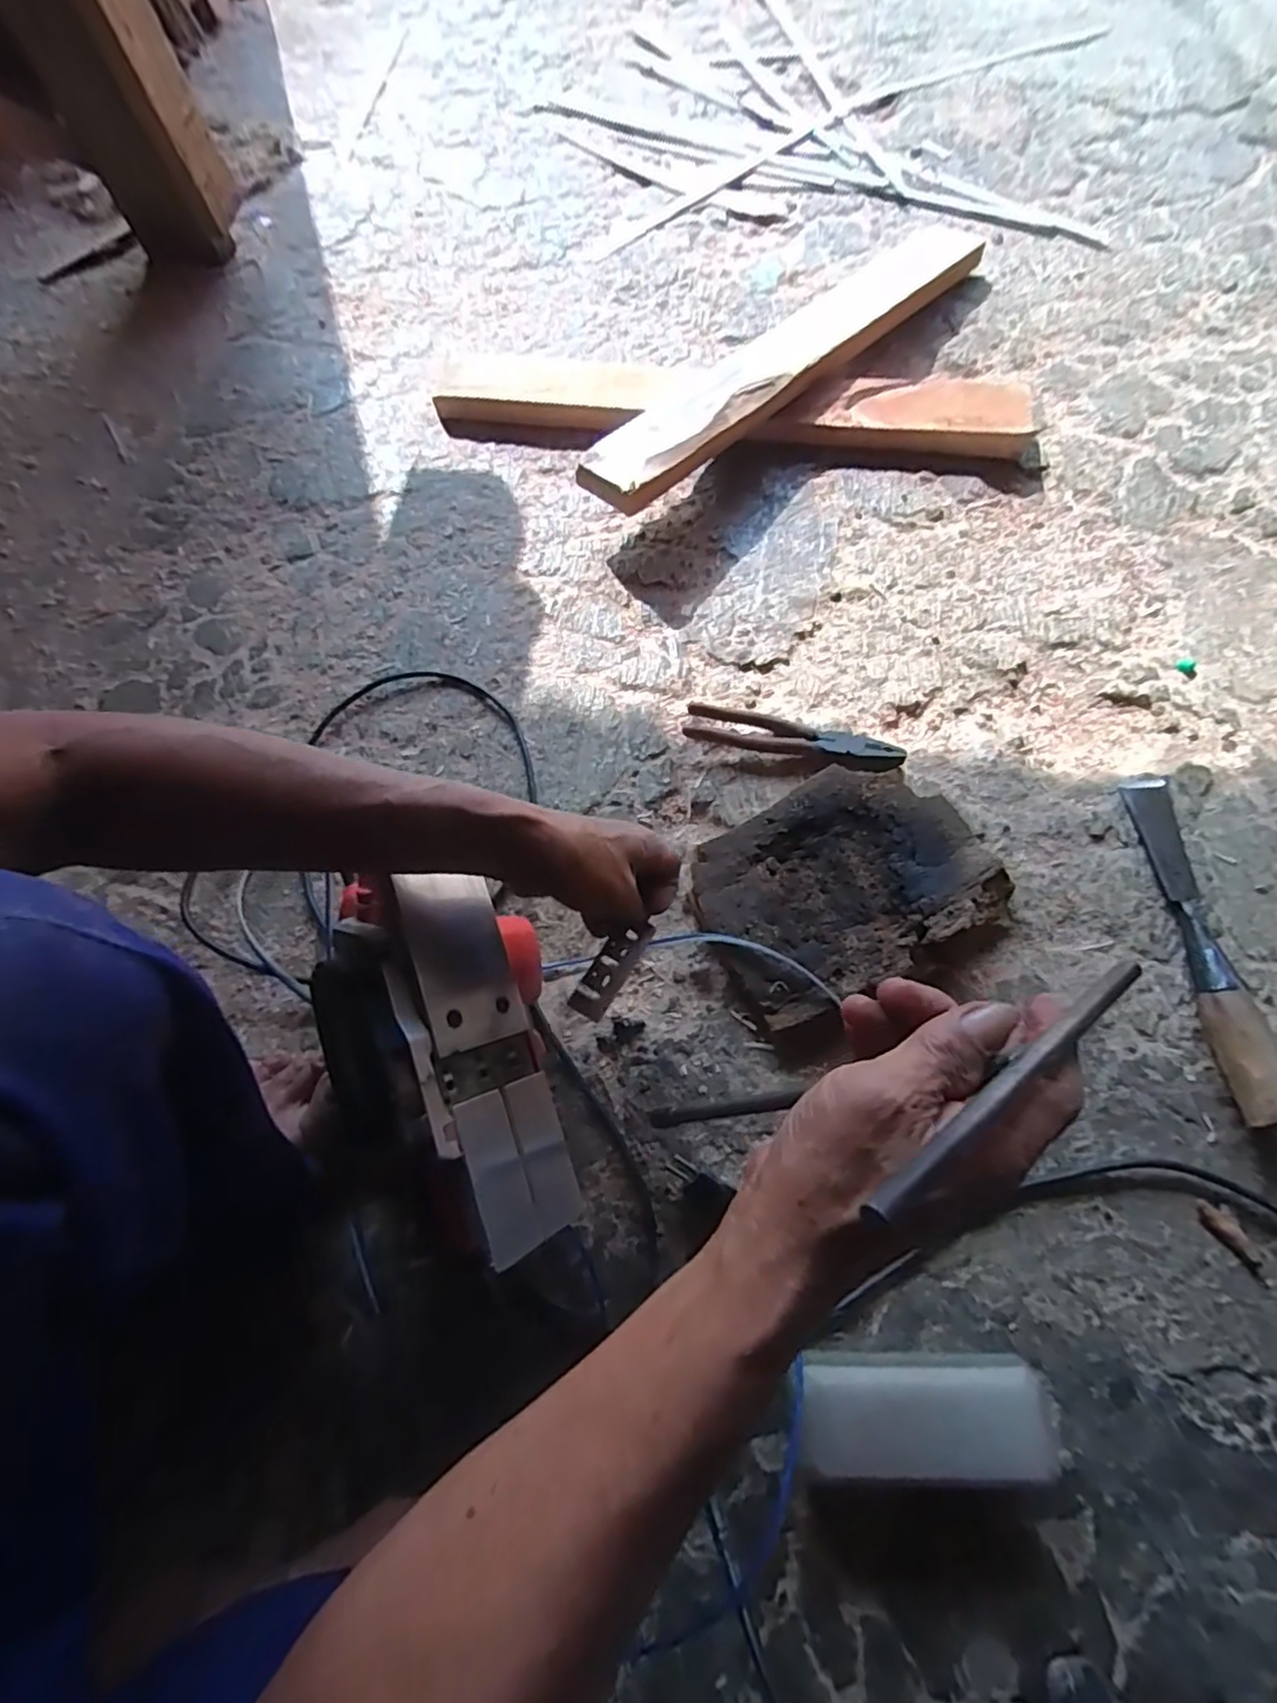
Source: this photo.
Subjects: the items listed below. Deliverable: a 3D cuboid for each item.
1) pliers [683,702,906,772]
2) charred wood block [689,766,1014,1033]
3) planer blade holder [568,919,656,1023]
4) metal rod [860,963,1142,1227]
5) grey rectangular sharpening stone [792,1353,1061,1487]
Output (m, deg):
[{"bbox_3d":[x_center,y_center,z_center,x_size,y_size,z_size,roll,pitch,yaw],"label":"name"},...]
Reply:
[{"bbox_3d":[0.142,-0.104,0.603,0.192,0.033,0.048,17,69,8],"label":"pliers"},{"bbox_3d":[0.166,0.027,0.542,0.230,0.041,0.170,-27,69,-9],"label":"charred wood block"},{"bbox_3d":[-0.017,0.078,0.444,0.026,0.007,0.078,33,58,14],"label":"planer blade holder"},{"bbox_3d":[0.141,0.077,0.234,0.192,0.008,0.010,-18,66,-34],"label":"metal rod"},{"bbox_3d":[0.172,0.345,0.405,0.153,0.051,0.059,-2,68,1],"label":"grey rectangular sharpening stone"}]

